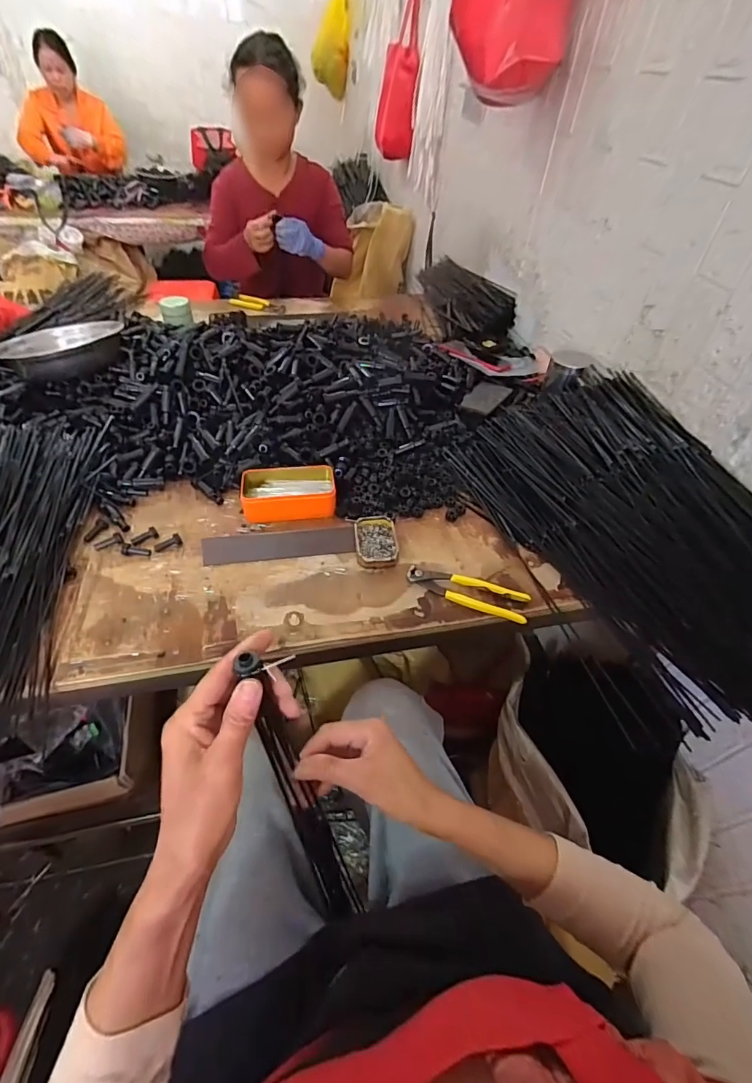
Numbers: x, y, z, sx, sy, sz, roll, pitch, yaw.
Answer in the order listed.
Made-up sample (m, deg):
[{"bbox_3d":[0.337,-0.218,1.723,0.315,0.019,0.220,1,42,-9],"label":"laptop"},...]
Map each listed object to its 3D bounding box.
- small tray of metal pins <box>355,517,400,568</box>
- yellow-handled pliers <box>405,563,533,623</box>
[{"bbox_3d":[0.001,-0.002,0.682,0.061,0.017,0.095,-2,48,-7],"label":"small tray of metal pins"},{"bbox_3d":[0.124,0.068,0.633,0.166,0.019,0.044,20,49,13],"label":"yellow-handled pliers"}]

